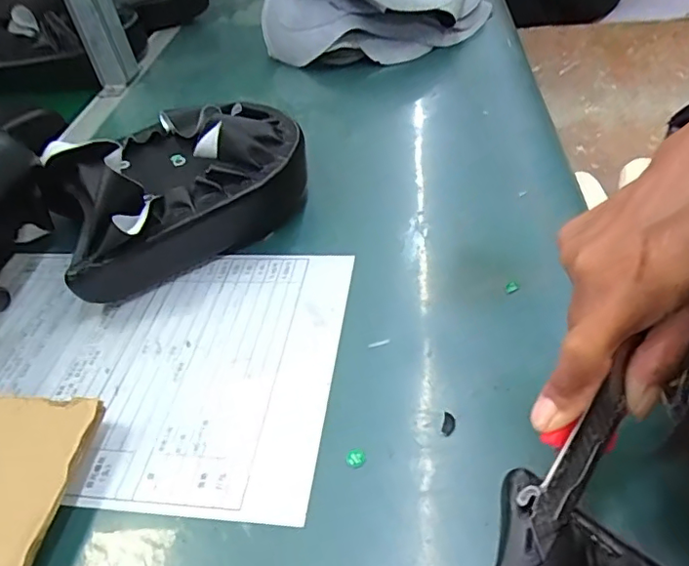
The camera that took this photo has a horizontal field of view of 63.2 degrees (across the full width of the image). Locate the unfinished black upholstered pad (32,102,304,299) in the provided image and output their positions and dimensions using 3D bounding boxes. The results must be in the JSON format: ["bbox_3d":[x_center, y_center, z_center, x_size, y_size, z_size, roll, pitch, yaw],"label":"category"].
[{"bbox_3d":[-0.144,-0.087,0.470,0.218,0.080,0.170,-32,47,-25],"label":"unfinished black upholstered pad"}]

